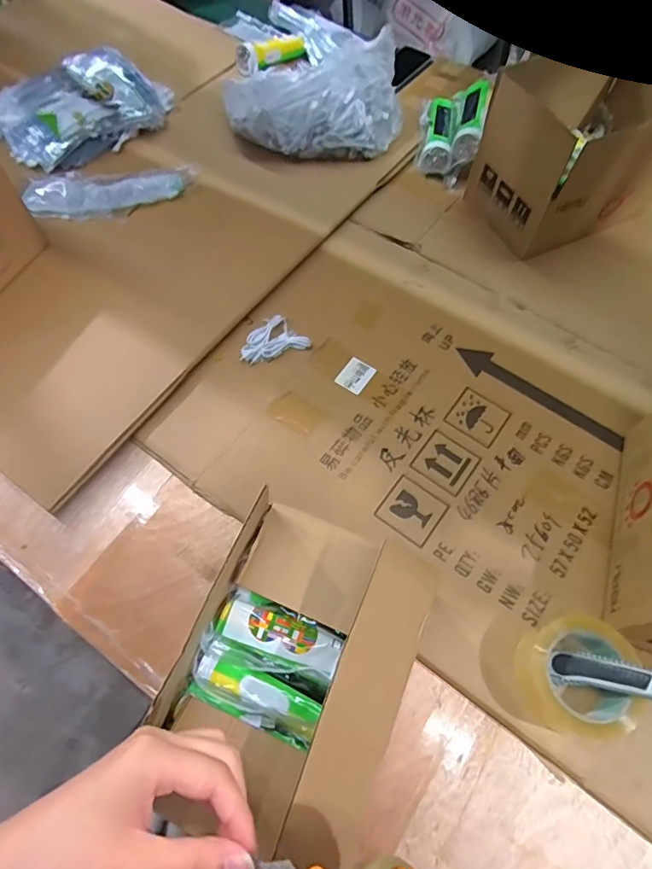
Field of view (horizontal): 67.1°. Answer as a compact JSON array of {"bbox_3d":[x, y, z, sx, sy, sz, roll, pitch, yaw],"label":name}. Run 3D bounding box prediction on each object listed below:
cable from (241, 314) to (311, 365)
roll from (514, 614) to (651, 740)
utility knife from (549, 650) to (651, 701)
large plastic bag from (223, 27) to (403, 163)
[{"bbox_3d":[-0.075,-0.126,0.688,0.085,0.014,0.066,-41,70,-19],"label":"cable"},{"bbox_3d":[0.252,0.240,0.495,0.099,0.052,0.105,0,62,0],"label":"roll"},{"bbox_3d":[0.289,0.233,0.464,0.140,0.013,0.030,-2,55,36],"label":"utility knife"},{"bbox_3d":[-0.015,-0.603,0.889,0.313,0.114,0.215,-10,63,-6],"label":"large plastic bag"}]

